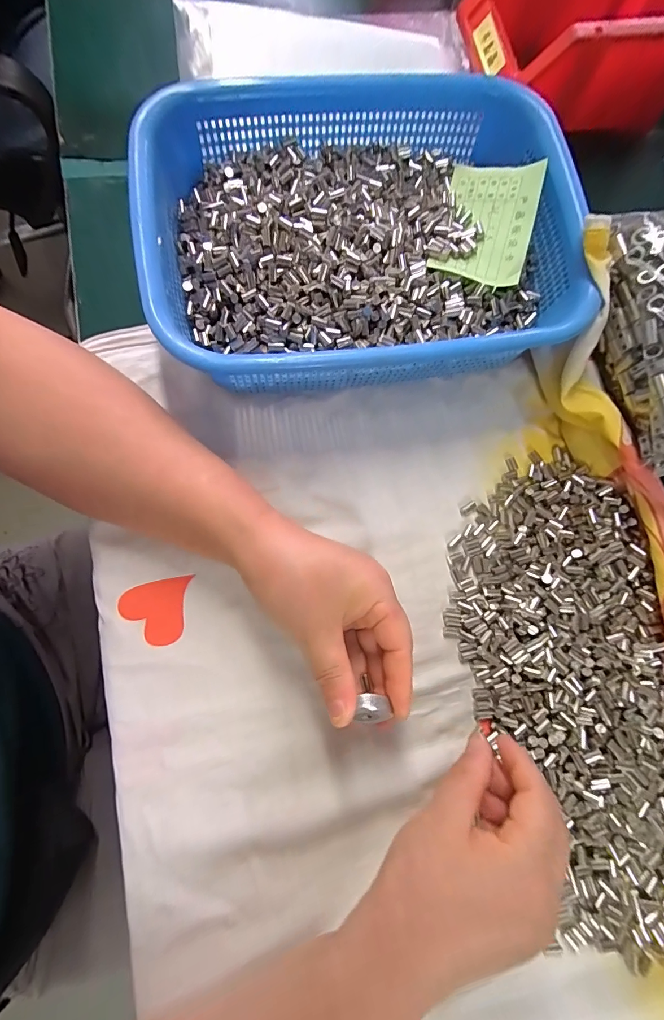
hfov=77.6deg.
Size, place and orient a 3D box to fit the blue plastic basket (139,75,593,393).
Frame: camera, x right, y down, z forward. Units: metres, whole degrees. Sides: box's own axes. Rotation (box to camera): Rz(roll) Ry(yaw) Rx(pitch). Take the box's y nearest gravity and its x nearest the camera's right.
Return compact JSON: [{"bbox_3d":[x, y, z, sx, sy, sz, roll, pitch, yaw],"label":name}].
[{"bbox_3d":[0.021,-0.183,0.292,0.280,0.078,0.207,-8,79,-5],"label":"blue plastic basket"}]

